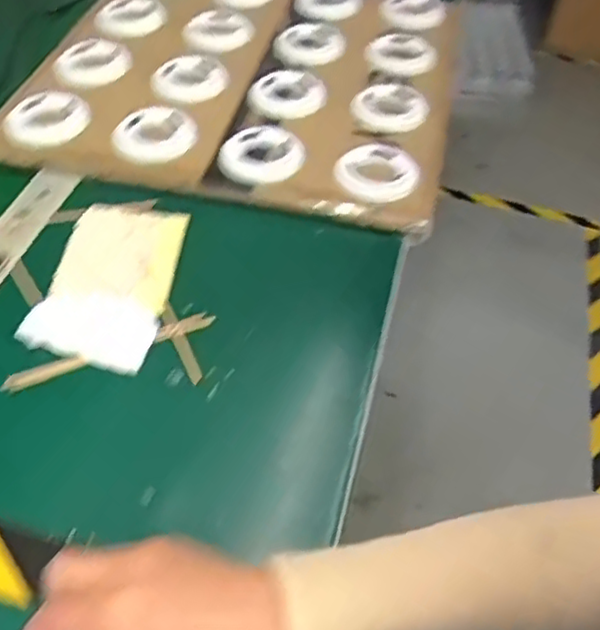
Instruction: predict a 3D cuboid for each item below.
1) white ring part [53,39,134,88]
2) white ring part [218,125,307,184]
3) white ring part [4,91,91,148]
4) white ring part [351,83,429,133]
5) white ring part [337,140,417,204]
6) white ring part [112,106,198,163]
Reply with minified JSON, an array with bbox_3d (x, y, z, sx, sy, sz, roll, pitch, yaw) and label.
[{"bbox_3d":[-0.223,-0.274,0.730,0.081,0.016,0.078,-10,51,-12],"label":"white ring part"},{"bbox_3d":[-0.033,-0.150,0.632,0.075,0.027,0.075,2,49,-2],"label":"white ring part"},{"bbox_3d":[-0.247,-0.193,0.666,0.077,0.020,0.077,-17,52,-17],"label":"white ring part"},{"bbox_3d":[0.089,-0.214,0.704,0.072,0.025,0.077,2,49,-2],"label":"white ring part"},{"bbox_3d":[0.068,-0.134,0.621,0.068,0.023,0.069,-5,50,-8],"label":"white ring part"},{"bbox_3d":[-0.135,-0.171,0.648,0.074,0.017,0.069,2,49,-2],"label":"white ring part"}]

